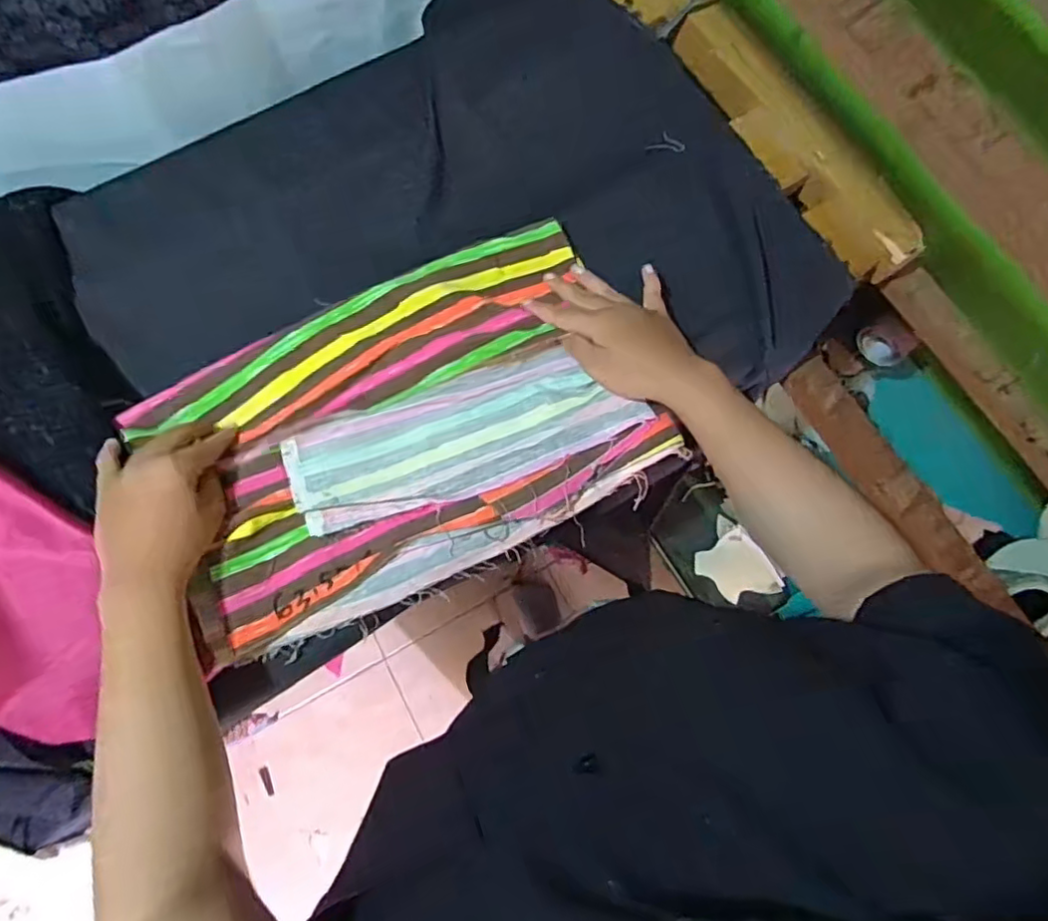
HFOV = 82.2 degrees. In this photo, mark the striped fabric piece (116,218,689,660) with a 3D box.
[{"bbox_3d":[-0.090,-0.029,0.486,0.363,0.032,0.240,-26,78,-8],"label":"striped fabric piece"}]

